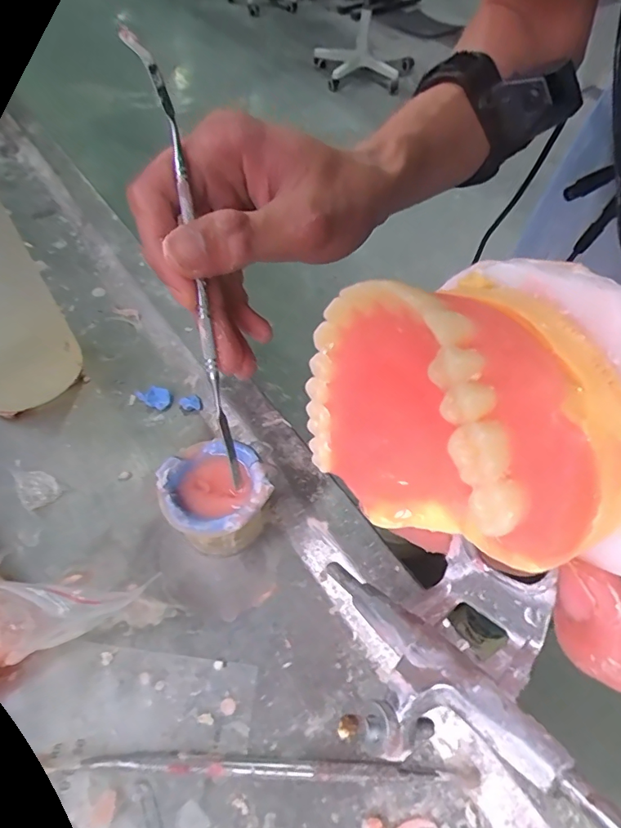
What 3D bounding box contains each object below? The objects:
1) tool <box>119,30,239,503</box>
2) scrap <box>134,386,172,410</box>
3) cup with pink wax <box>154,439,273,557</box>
[{"bbox_3d":[-0.049,-0.057,0.191,0.012,0.008,0.180,-11,99,-8],"label":"tool"},{"bbox_3d":[-0.088,-0.010,0.268,0.020,0.006,0.012,28,60,18],"label":"scrap"},{"bbox_3d":[-0.040,0.042,0.213,0.044,0.035,0.053,-22,58,-15],"label":"cup with pink wax"}]

